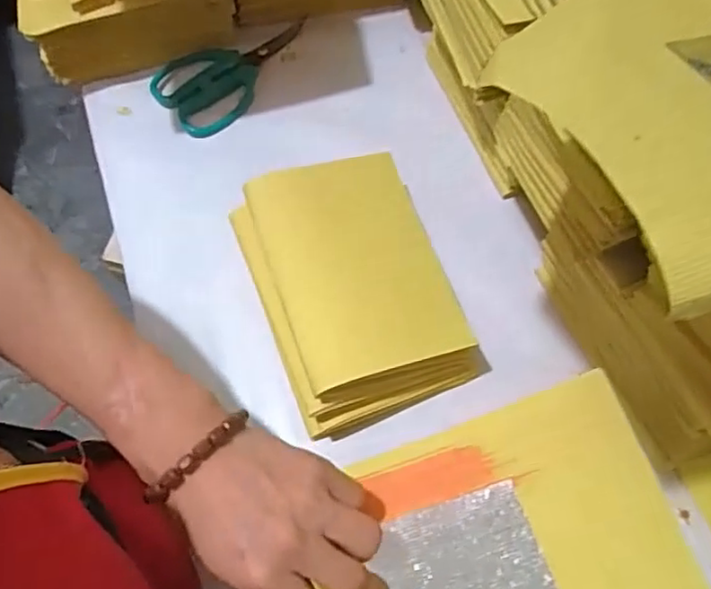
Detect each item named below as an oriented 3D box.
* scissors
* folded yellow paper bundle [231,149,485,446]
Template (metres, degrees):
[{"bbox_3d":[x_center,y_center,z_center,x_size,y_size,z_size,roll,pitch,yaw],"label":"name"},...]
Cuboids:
[{"bbox_3d":[-0.107,-0.200,0.567,0.142,0.013,0.085,-37,69,-14],"label":"scissors"},{"bbox_3d":[-0.002,-0.008,0.437,0.123,0.051,0.176,-18,66,-7],"label":"folded yellow paper bundle"}]

